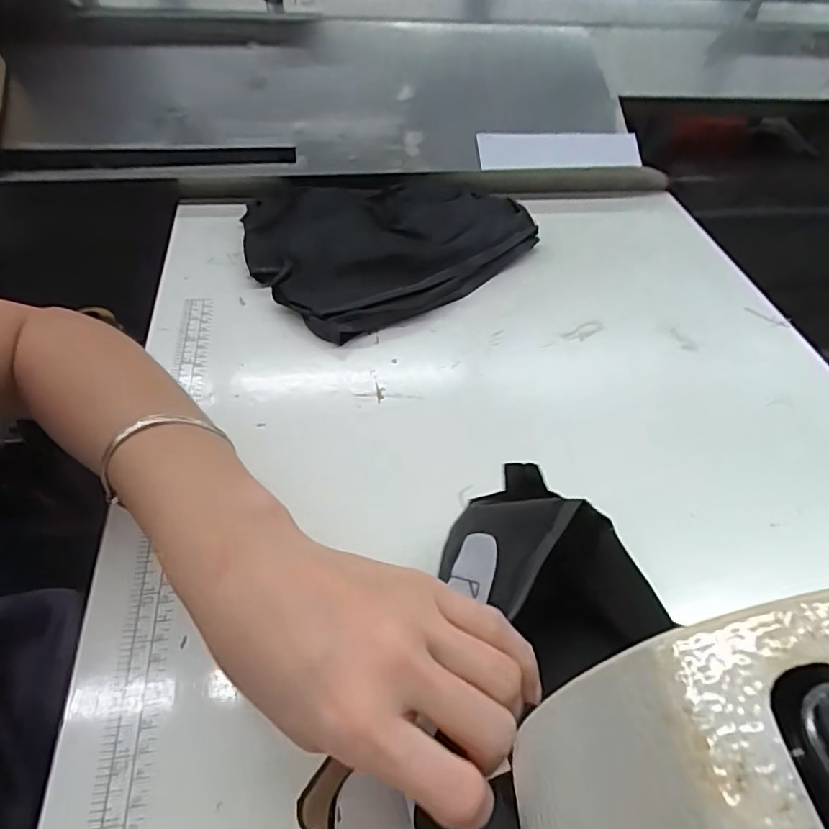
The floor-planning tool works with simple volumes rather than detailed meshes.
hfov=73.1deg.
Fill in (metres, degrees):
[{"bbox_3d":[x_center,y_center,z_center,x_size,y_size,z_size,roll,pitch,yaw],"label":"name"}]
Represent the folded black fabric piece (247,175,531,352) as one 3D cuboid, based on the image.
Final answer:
[{"bbox_3d":[-0.027,-0.163,0.506,0.234,0.032,0.196,-25,54,-23],"label":"folded black fabric piece"}]

